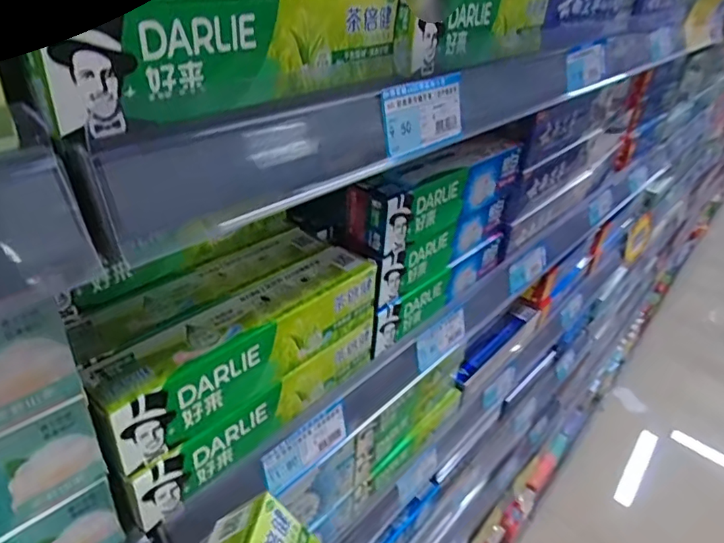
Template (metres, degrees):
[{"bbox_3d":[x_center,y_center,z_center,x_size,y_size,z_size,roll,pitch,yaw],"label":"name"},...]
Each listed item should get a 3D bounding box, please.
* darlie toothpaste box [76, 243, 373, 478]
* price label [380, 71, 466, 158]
[{"bbox_3d":[-0.071,0.042,0.339,0.046,0.044,0.198,29,39,30],"label":"darlie toothpaste box"},{"bbox_3d":[0.038,-0.093,0.317,0.004,0.040,0.076,17,33,40],"label":"price label"}]

